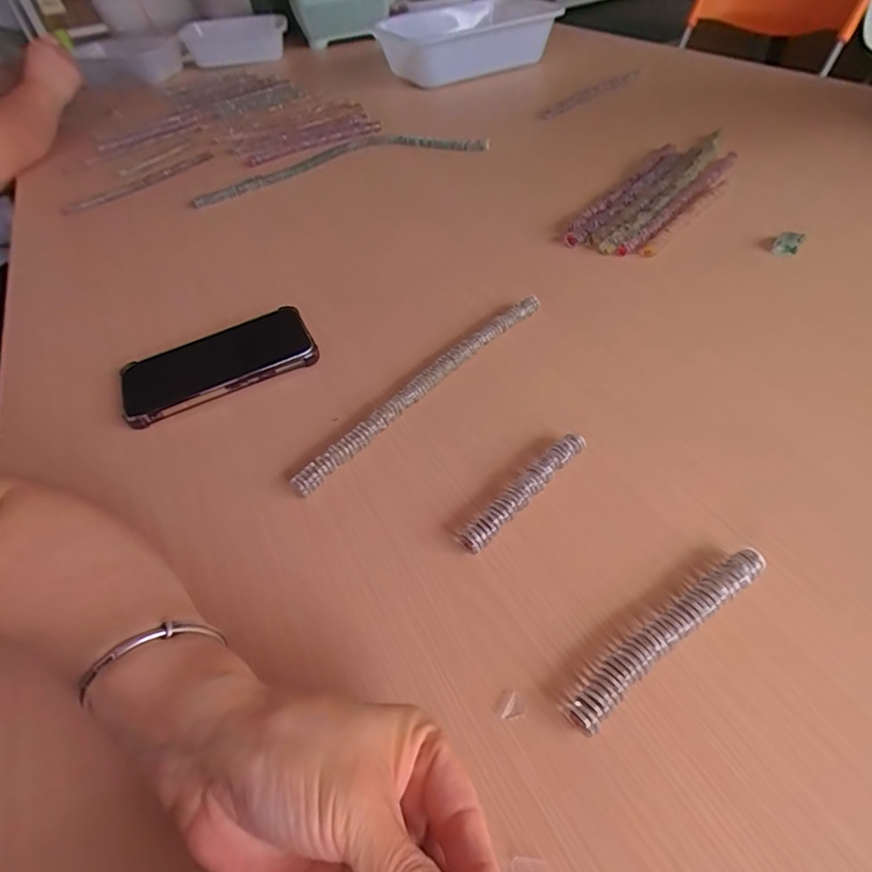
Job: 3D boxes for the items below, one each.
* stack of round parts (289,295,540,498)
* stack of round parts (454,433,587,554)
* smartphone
[{"bbox_3d":[-0.005,-0.042,0.388,0.016,0.016,0.262,33,60,30],"label":"stack of round parts"},{"bbox_3d":[0.058,0.033,0.317,0.113,0.013,0.016,-39,56,-24],"label":"stack of round parts"},{"bbox_3d":[-0.187,-0.065,0.424,0.156,0.015,0.079,-24,52,-11],"label":"smartphone"}]

